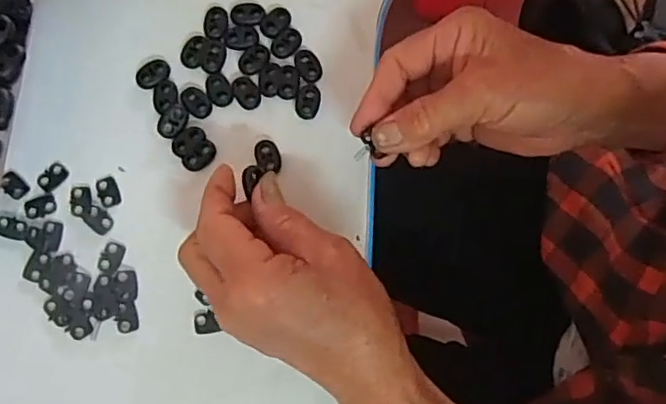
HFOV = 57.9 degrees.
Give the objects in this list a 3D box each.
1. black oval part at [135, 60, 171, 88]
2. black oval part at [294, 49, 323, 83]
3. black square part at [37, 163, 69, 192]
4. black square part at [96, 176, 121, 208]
[{"bbox_3d":[-0.112,-0.079,0.372,0.022,0.004,0.014,-31,80,-7],"label":"black oval part"},{"bbox_3d":[-0.016,-0.086,0.376,0.015,0.004,0.022,-31,80,-7],"label":"black oval part"},{"bbox_3d":[-0.169,-0.015,0.361,0.012,0.004,0.018,44,81,8],"label":"black square part"},{"bbox_3d":[-0.135,-0.006,0.361,0.012,0.004,0.018,-20,79,-5],"label":"black square part"}]

